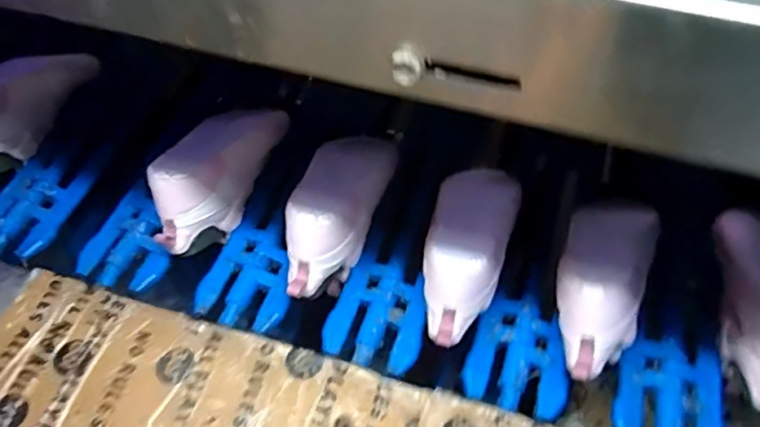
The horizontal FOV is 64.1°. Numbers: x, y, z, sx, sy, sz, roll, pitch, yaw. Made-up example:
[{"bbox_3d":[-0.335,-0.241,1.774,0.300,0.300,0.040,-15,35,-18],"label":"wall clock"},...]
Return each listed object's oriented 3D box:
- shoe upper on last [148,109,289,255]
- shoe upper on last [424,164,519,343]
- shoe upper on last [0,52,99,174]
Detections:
[{"bbox_3d":[-0.176,-0.048,0.657,0.072,0.093,0.209,16,47,14],"label":"shoe upper on last"},{"bbox_3d":[0.086,0.027,0.587,0.079,0.092,0.208,13,58,10],"label":"shoe upper on last"},{"bbox_3d":[-0.438,-0.132,0.706,0.097,0.088,0.198,20,60,14],"label":"shoe upper on last"}]

